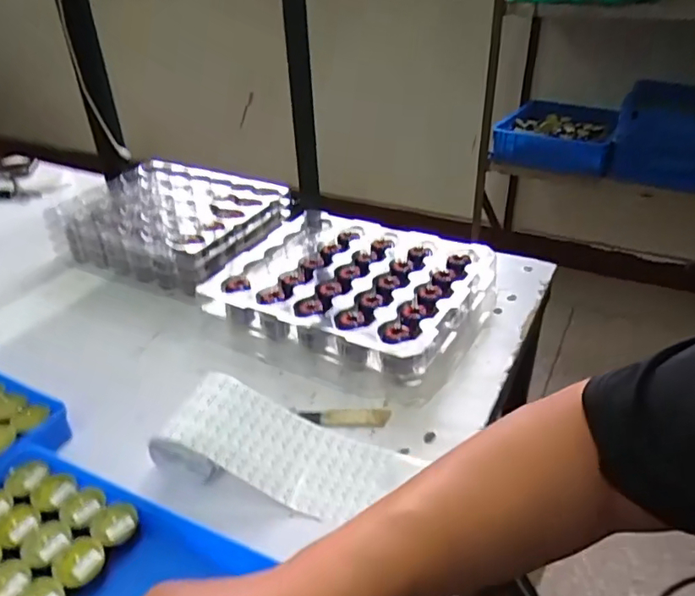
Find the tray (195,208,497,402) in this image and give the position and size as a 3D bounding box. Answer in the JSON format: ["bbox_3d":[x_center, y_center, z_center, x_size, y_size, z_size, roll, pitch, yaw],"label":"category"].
[{"bbox_3d":[0.000,-0.011,0.706,0.310,0.067,0.247,15,37,25],"label":"tray"}]

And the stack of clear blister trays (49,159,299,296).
[{"bbox_3d":[-0.276,-0.121,0.890,0.302,0.076,0.247,15,37,25],"label":"stack of clear blister trays"}]

